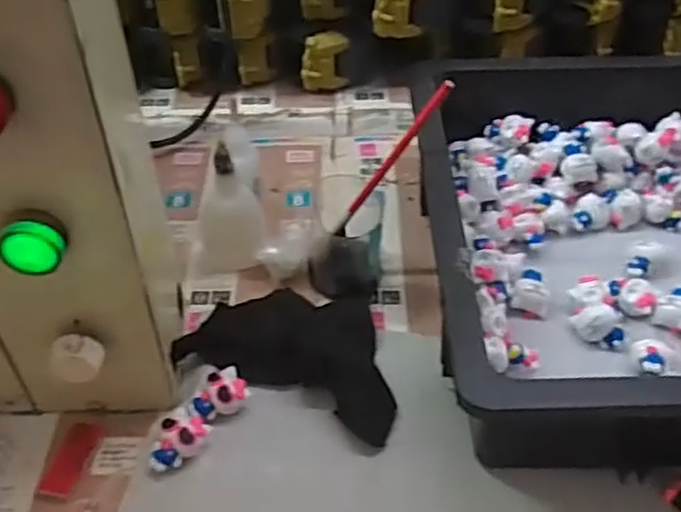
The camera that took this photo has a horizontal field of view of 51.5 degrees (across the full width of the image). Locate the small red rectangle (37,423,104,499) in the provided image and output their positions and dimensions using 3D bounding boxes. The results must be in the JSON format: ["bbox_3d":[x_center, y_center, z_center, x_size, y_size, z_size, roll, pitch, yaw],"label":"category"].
[{"bbox_3d":[-0.153,0.115,0.401,0.019,0.004,0.046,11,47,11],"label":"small red rectangle"}]

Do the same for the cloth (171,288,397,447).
[{"bbox_3d":[-0.025,0.051,0.442,0.141,0.020,0.089,17,49,16],"label":"cloth"}]

